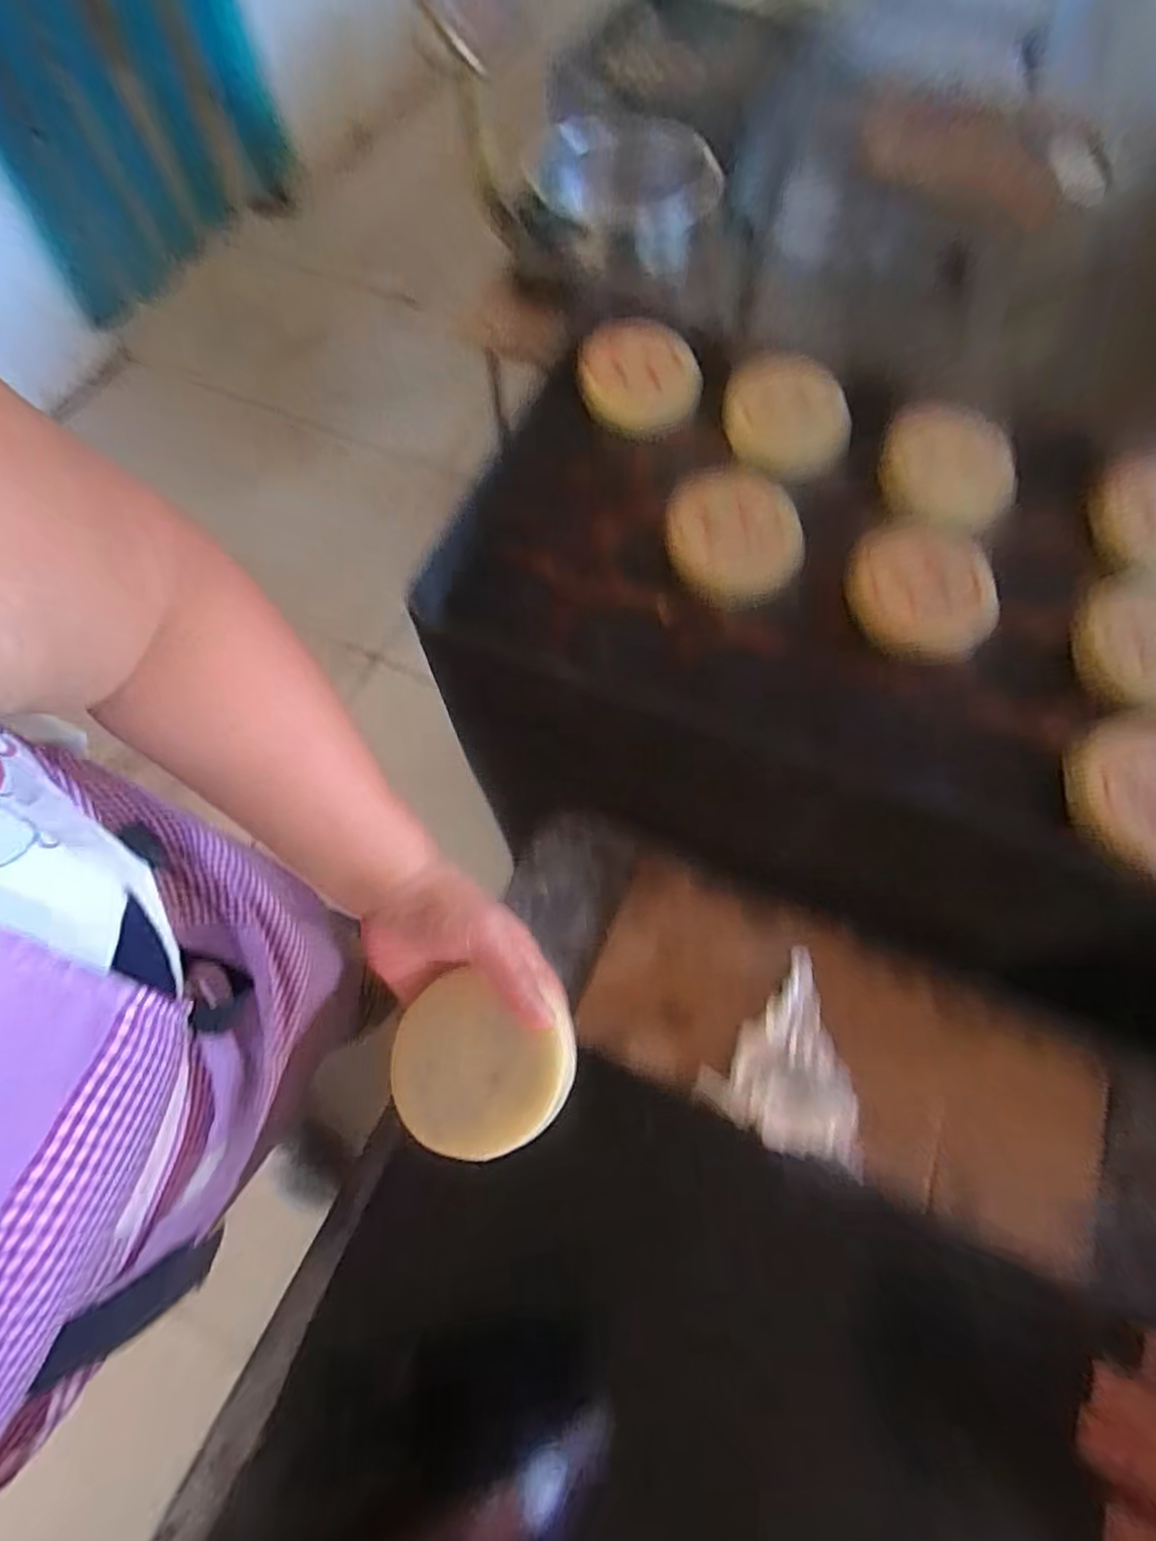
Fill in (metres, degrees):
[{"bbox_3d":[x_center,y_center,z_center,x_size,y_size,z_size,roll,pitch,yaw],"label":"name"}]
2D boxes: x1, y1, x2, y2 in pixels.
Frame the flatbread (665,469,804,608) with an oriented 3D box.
[{"bbox_3d":[0.123,-0.184,0.503,0.106,0.028,0.107,1,67,-3],"label":"flatbread"}]

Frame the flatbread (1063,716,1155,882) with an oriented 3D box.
[{"bbox_3d":[0.379,0.017,0.423,0.097,0.027,0.111,11,67,1],"label":"flatbread"}]

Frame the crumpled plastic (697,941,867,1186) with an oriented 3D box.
[{"bbox_3d":[0.187,0.235,0.522,0.131,0.056,0.135,30,69,9],"label":"crumpled plastic"}]

